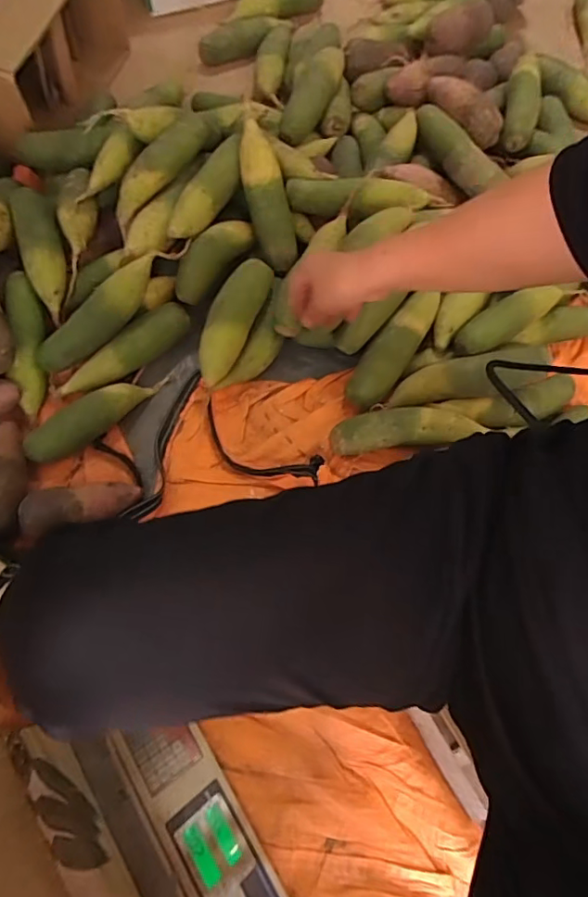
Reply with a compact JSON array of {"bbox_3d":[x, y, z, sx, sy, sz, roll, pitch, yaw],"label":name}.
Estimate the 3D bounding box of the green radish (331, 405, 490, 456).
[{"bbox_3d":[0.151,-0.028,0.725,0.199,0.053,0.061,-3,70,-4],"label":"green radish"}]

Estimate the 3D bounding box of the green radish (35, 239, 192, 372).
[{"bbox_3d":[-0.253,-0.194,0.721,0.249,0.061,0.050,-40,76,6],"label":"green radish"}]

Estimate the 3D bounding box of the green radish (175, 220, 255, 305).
[{"bbox_3d":[-0.121,-0.284,0.768,0.046,0.052,0.152,40,86,11],"label":"green radish"}]

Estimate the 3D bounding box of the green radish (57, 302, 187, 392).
[{"bbox_3d":[-0.235,-0.137,0.737,0.203,0.048,0.046,-39,77,-15],"label":"green radish"}]

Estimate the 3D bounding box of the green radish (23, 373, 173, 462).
[{"bbox_3d":[-0.268,-0.052,0.716,0.213,0.046,0.052,-38,76,-15],"label":"green radish"}]

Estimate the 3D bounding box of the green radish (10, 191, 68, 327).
[{"bbox_3d":[-0.365,-0.291,0.759,0.058,0.047,0.204,-18,72,-9],"label":"green radish"}]

